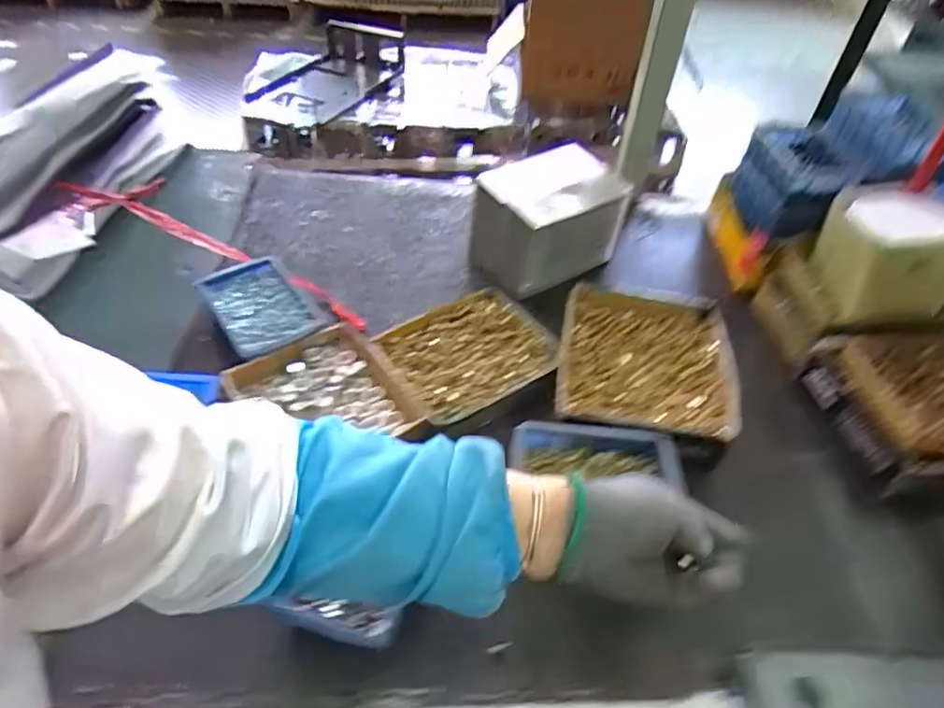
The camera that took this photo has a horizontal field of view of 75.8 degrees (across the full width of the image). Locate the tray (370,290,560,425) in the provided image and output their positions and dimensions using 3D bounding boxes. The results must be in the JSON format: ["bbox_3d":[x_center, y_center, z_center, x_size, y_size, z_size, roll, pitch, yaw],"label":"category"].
[{"bbox_3d":[-0.001,-0.002,0.647,0.166,0.034,0.135,-26,53,-25],"label":"tray"}]

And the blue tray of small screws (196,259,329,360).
[{"bbox_3d":[-0.233,-0.055,0.669,0.096,0.021,0.140,-28,53,-26],"label":"blue tray of small screws"}]

